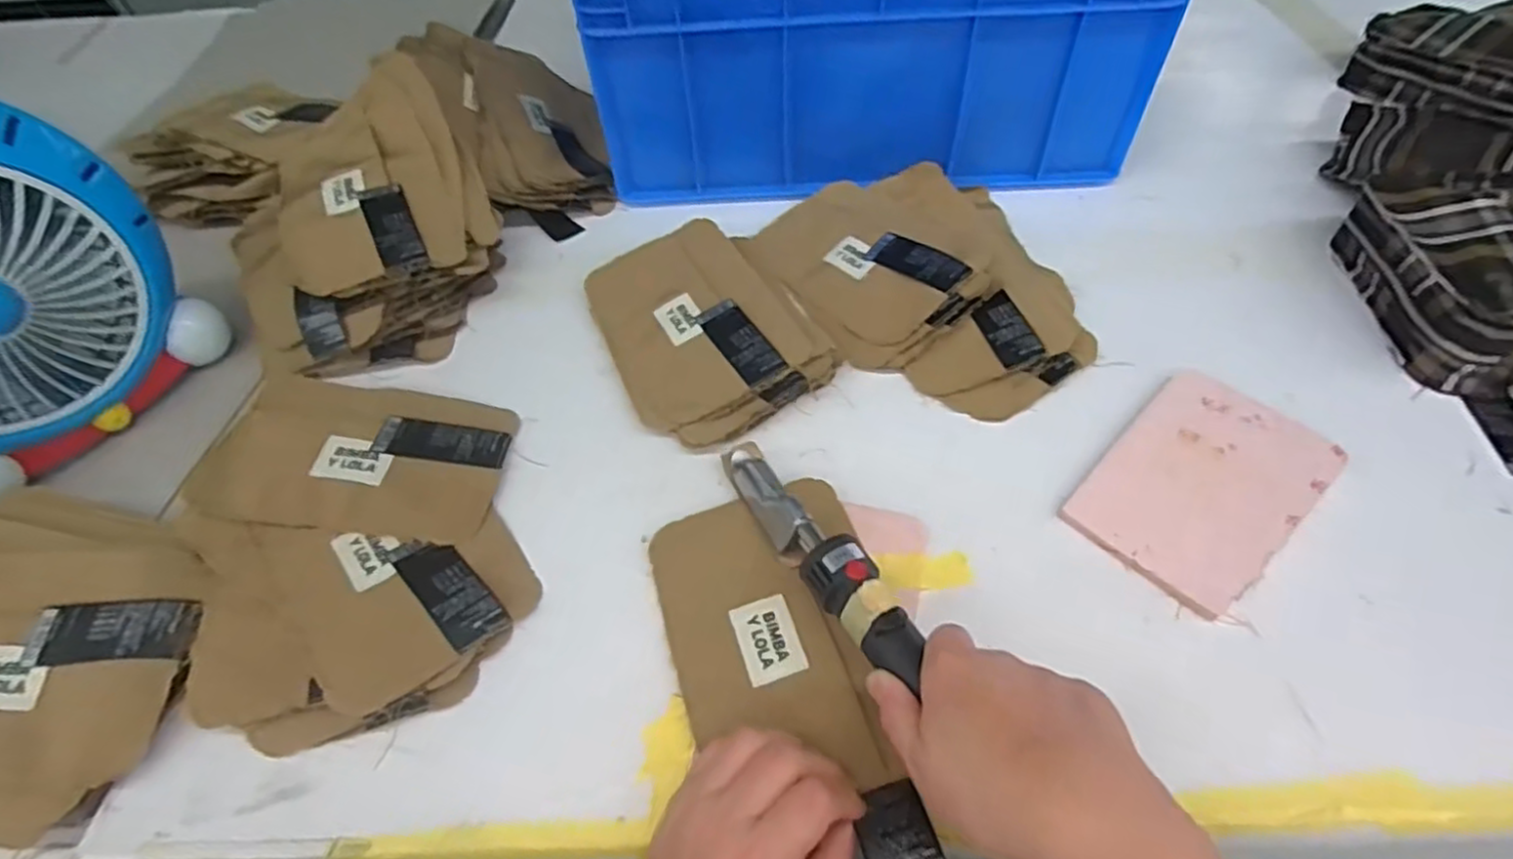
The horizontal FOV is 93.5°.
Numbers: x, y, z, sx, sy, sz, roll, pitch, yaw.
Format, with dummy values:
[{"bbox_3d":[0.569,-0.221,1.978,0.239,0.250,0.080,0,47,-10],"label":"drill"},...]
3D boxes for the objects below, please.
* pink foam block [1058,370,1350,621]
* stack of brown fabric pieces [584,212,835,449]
[{"bbox_3d":[0.299,0.032,0.474,0.181,0.009,0.114,-36,58,-24],"label":"pink foam block"},{"bbox_3d":[-0.047,-0.085,0.578,0.147,0.020,0.220,-26,55,-17],"label":"stack of brown fabric pieces"}]

